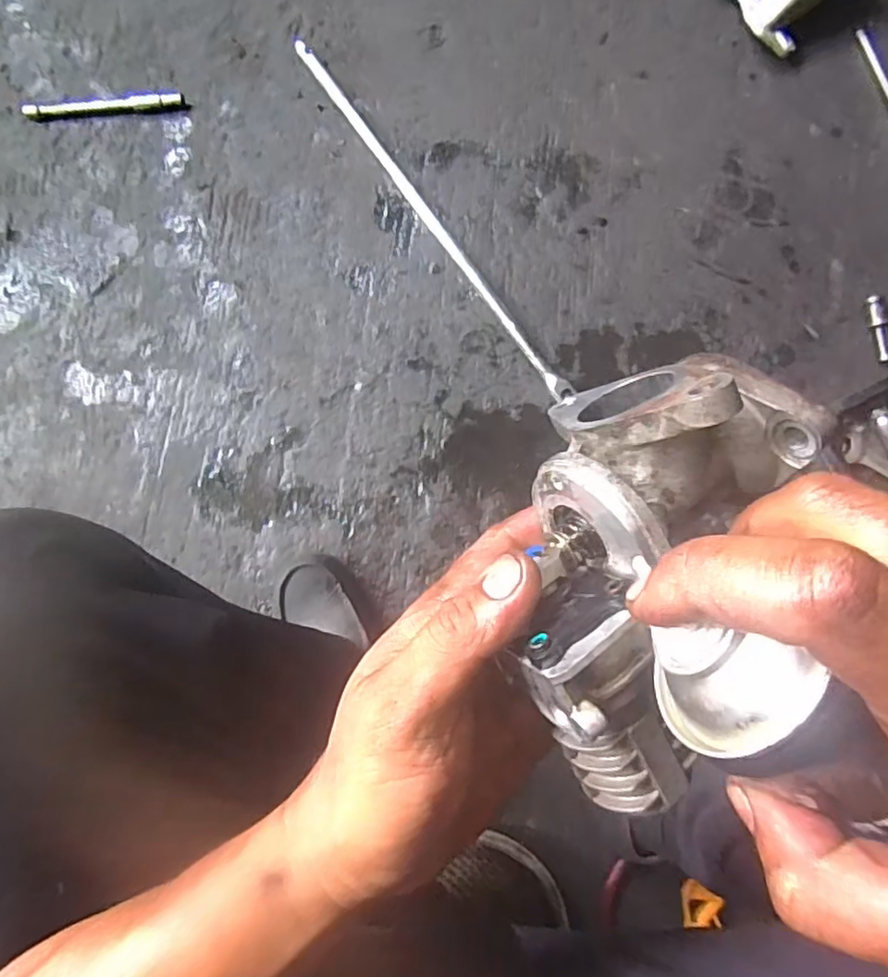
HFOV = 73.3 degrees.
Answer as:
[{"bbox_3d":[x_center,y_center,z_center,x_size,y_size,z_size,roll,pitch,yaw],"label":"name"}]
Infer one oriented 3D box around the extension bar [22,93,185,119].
[{"bbox_3d":[-0.436,-0.489,0.763,0.203,0.011,0.019,-4,84,1],"label":"extension bar"}]

